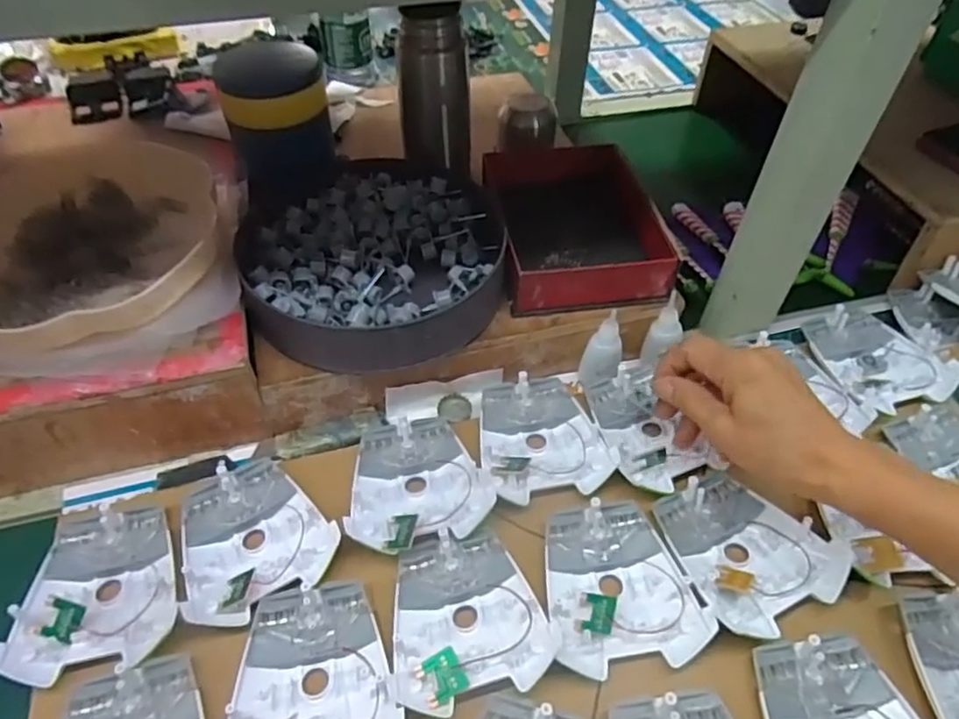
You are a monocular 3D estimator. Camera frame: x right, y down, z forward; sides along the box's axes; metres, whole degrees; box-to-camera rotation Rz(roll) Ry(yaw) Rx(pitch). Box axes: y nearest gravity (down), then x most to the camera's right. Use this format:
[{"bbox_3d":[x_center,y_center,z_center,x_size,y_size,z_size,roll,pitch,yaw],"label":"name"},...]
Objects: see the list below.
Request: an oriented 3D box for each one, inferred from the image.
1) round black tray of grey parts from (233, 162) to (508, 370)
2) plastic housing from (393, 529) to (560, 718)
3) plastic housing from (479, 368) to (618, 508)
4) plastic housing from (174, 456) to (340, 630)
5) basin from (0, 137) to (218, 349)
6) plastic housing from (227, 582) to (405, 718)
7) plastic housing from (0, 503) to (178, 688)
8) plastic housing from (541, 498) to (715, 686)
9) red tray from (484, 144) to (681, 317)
[{"bbox_3d":[-0.085,-0.091,0.539,0.206,0.049,0.224,1,50,-1],"label":"round black tray of grey parts"},{"bbox_3d":[-0.006,0.159,0.403,0.094,0.019,0.106,-5,50,-6],"label":"plastic housing"},{"bbox_3d":[0.048,0.057,0.496,0.094,0.016,0.109,-5,51,-7],"label":"plastic housing"},{"bbox_3d":[-0.153,0.117,0.440,0.096,0.019,0.109,-15,52,-14],"label":"plastic housing"},{"bbox_3d":[-0.296,-0.095,0.495,0.188,0.050,0.204,1,50,-1],"label":"basin"},{"bbox_3d":[-0.098,0.188,0.380,0.094,0.014,0.108,-5,51,-7],"label":"plastic housing"},{"bbox_3d":[-0.243,0.146,0.413,0.092,0.023,0.107,-4,50,-6],"label":"plastic housing"},{"bbox_3d":[0.088,0.143,0.417,0.094,0.020,0.106,-5,51,-7],"label":"plastic housing"},{"bbox_3d":[0.081,-0.119,0.561,0.136,0.051,0.169,-7,51,-8],"label":"red tray"}]

